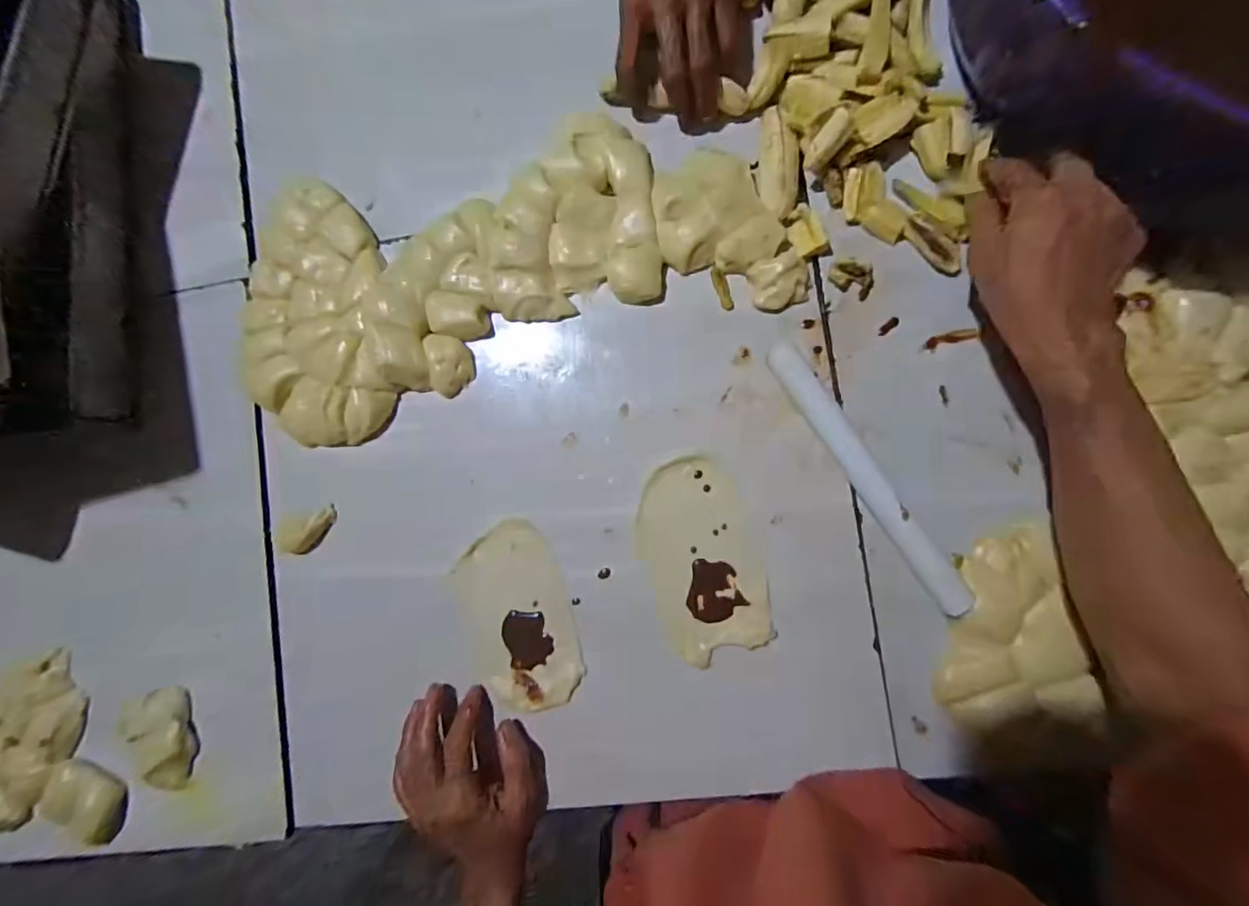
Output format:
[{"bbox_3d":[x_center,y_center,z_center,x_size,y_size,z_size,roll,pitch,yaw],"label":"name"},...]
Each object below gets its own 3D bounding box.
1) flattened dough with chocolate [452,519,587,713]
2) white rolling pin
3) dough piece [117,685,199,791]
[{"bbox_3d":[-0.088,0.135,0.437,0.088,0.008,0.146,-19,84,1],"label":"flattened dough with chocolate"},{"bbox_3d":[0.180,0.017,0.396,0.029,0.019,0.229,-32,85,5],"label":"white rolling pin"},{"bbox_3d":[-0.395,0.247,0.451,0.048,0.030,0.083,-27,85,6],"label":"dough piece"}]

